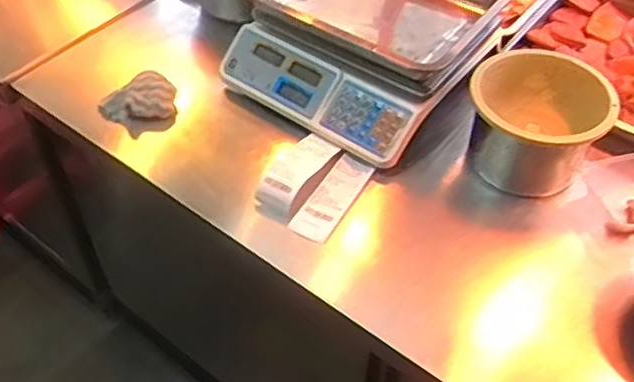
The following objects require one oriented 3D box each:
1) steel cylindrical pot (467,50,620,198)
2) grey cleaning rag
[{"bbox_3d":[0.308,-0.095,0.954,0.185,0.131,0.172,2,49,-2],"label":"steel cylindrical pot"},{"bbox_3d":[-0.275,-0.136,1.053,0.120,0.039,0.100,-12,51,-14],"label":"grey cleaning rag"}]

